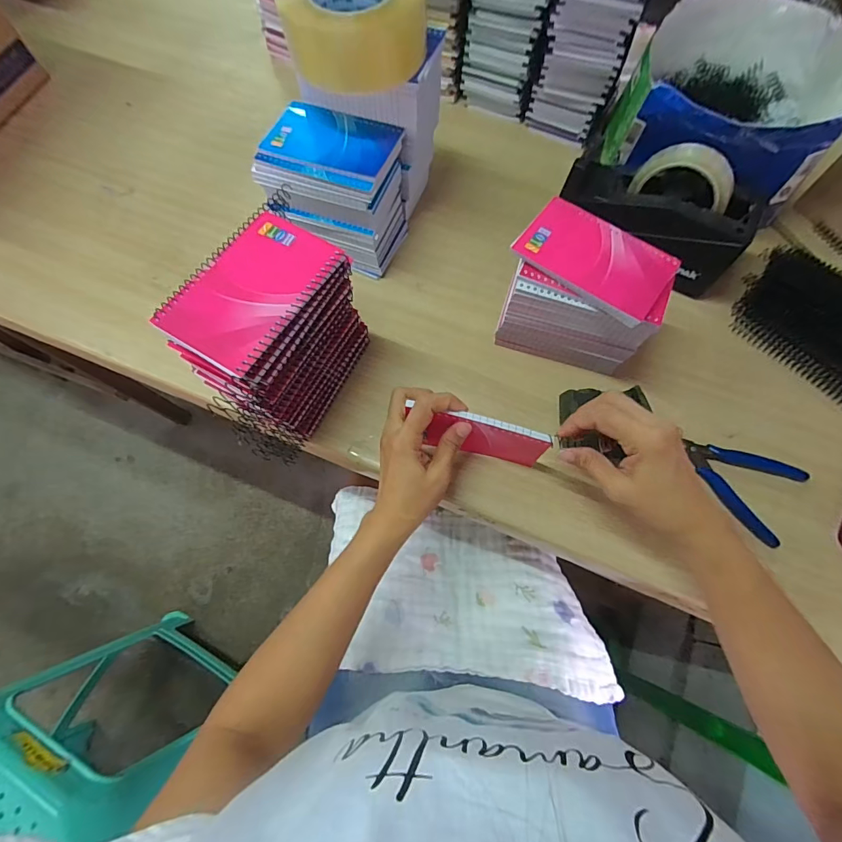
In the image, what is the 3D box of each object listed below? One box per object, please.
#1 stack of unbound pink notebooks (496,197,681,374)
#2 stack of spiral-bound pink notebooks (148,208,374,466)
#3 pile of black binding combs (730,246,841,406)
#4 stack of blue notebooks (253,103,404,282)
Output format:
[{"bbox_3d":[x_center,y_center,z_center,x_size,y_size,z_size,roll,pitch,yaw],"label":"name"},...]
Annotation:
[{"bbox_3d":[0.157,-0.120,0.425,0.133,0.119,0.091,23,71,11],"label":"stack of unbound pink notebooks"},{"bbox_3d":[-0.126,-0.069,0.392,0.092,0.165,0.139,28,72,12],"label":"stack of spiral-bound pink notebooks"},{"bbox_3d":[0.446,-0.113,0.467,0.143,0.015,0.173,-42,73,-13],"label":"pile of black binding combs"},{"bbox_3d":[-0.094,-0.257,0.488,0.136,0.122,0.110,21,71,10],"label":"stack of blue notebooks"}]

